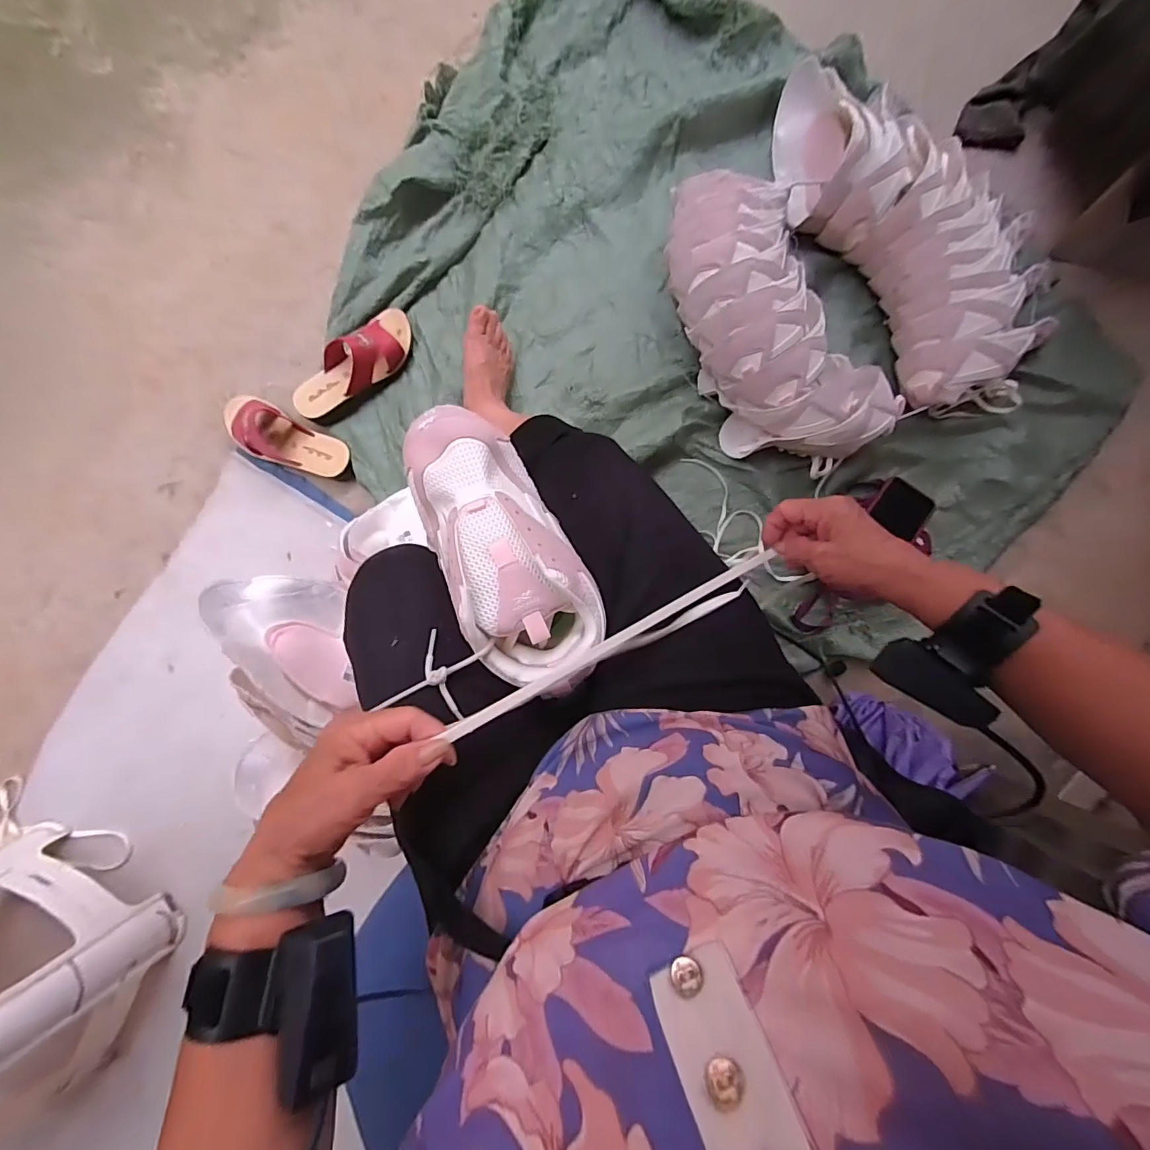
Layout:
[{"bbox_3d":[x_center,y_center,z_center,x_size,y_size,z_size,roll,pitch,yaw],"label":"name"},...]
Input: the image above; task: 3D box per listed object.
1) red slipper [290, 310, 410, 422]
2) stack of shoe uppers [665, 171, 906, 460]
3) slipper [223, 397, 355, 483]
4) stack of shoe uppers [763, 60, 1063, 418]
[{"bbox_3d":[-0.356,-0.341,0.777,0.219,0.070,0.091,-38,86,-2],"label":"red slipper"},{"bbox_3d":[0.270,-0.359,0.722,0.191,0.150,0.440,-30,86,-1],"label":"stack of shoe uppers"},{"bbox_3d":[-0.462,-0.213,0.769,0.230,0.062,0.083,28,87,3],"label":"slipper"},{"bbox_3d":[0.499,-0.532,0.736,0.219,0.130,0.550,-27,86,-1],"label":"stack of shoe uppers"}]

